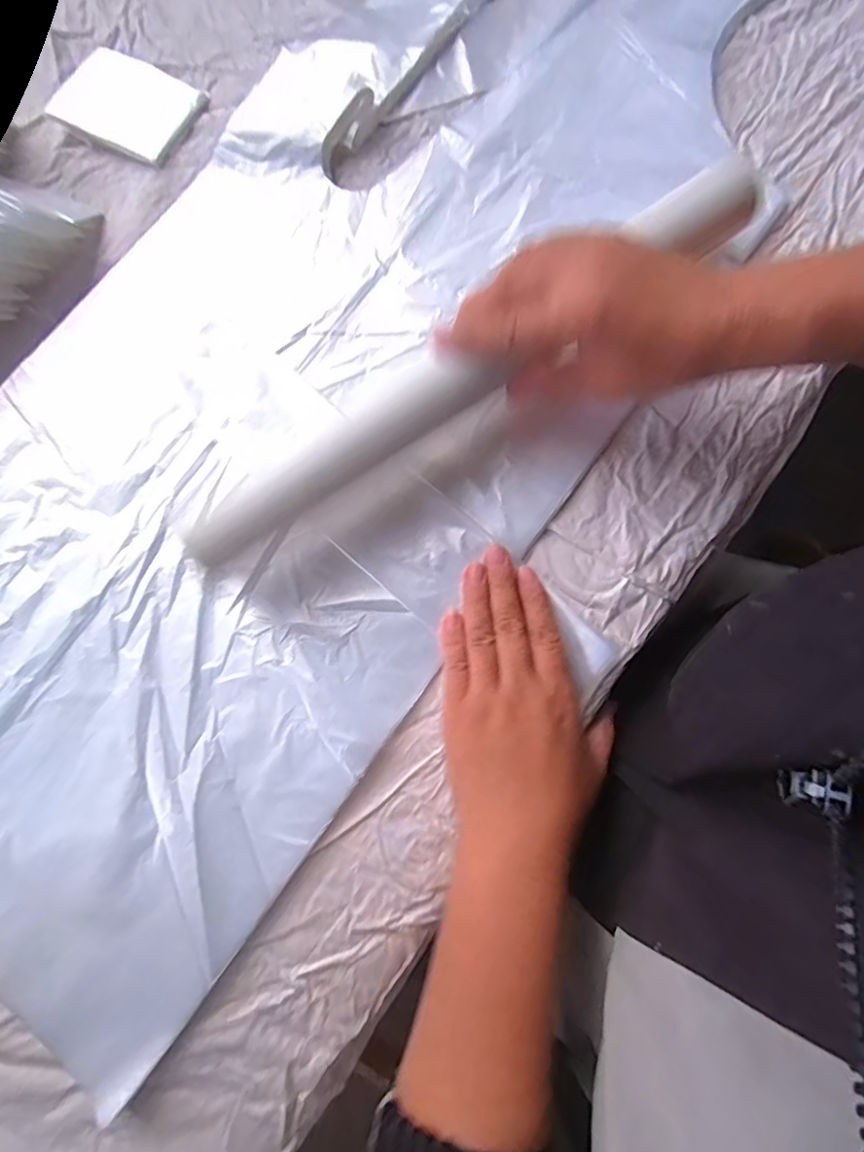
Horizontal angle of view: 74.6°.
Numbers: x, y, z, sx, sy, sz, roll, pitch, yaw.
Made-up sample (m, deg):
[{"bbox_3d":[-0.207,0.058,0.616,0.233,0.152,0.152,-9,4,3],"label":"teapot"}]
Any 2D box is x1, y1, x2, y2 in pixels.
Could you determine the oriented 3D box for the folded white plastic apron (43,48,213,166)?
[{"bbox_3d":[-0.200,-0.312,0.376,0.085,0.009,0.065,26,81,6],"label":"folded white plastic apron"}]

